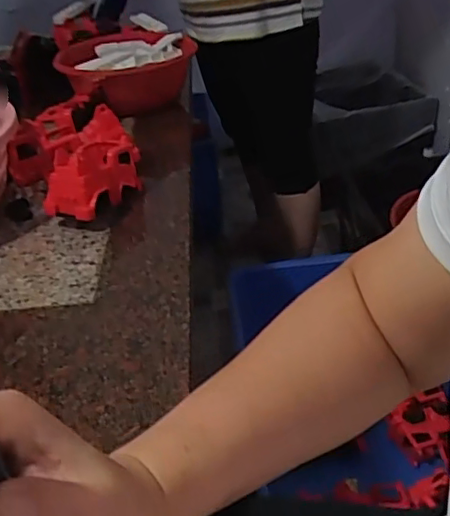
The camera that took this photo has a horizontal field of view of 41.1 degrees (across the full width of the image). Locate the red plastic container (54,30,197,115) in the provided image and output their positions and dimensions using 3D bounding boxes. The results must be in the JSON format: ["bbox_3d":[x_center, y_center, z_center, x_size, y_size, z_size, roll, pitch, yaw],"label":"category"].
[{"bbox_3d":[-0.193,-0.370,1.201,0.253,0.121,0.237,-10,33,-7],"label":"red plastic container"}]

